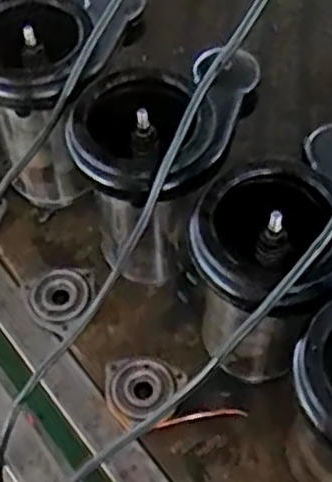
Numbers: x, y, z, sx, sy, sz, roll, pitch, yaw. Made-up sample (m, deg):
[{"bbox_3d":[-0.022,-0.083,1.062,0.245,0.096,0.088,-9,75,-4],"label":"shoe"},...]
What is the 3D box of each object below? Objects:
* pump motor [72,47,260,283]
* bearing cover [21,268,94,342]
[{"bbox_3d":[-0.001,-0.063,0.657,0.128,0.179,0.160,18,60,14],"label":"pump motor"},{"bbox_3d":[-0.095,0.057,0.694,0.064,0.010,0.069,-21,59,-10],"label":"bearing cover"}]

